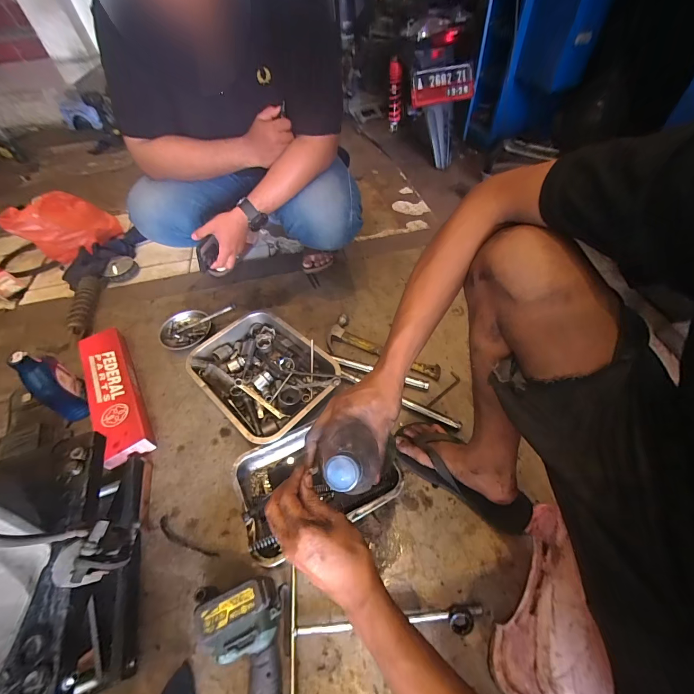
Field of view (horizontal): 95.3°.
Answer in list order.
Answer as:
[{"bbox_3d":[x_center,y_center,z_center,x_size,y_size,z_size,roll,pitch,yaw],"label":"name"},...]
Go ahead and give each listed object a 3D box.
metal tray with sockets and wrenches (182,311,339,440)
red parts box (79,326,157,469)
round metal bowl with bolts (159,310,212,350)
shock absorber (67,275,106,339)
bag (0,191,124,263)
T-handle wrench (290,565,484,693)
[{"bbox_3d":[-0.209,0.070,0.797,0.357,0.081,0.260,34,62,26],"label":"metal tray with sockets and wrenches"},{"bbox_3d":[-0.598,0.110,0.812,0.112,0.059,0.430,-31,57,-18],"label":"red parts box"},{"bbox_3d":[-0.471,-0.045,0.931,0.141,0.042,0.136,-2,52,3],"label":"round metal bowl with bolts"},{"bbox_3d":[-0.847,-0.136,1.023,0.067,0.051,0.294,-14,53,-6],"label":"shock absorber"},{"bbox_3d":[-1.137,-0.485,1.297,0.335,0.209,0.215,-39,58,-23],"label":"bag"},{"bbox_3d":[0.064,0.446,0.501,0.305,0.020,0.171,-5,52,0],"label":"T-handle wrench"}]

